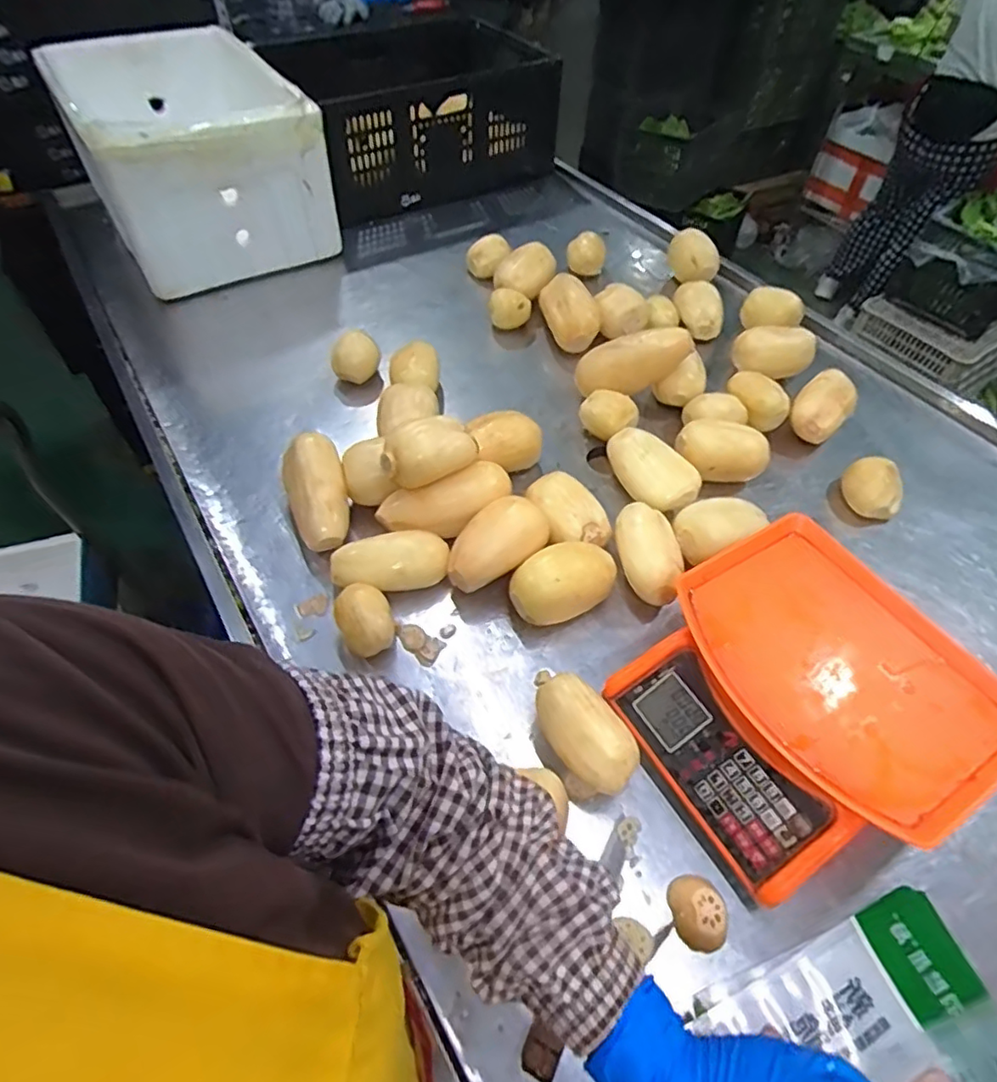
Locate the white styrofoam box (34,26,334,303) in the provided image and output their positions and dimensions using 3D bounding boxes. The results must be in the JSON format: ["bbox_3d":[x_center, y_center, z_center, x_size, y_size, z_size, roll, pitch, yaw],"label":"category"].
[{"bbox_3d":[-0.565,-0.717,1.137,0.361,0.286,0.494,-26,58,-21],"label":"white styrofoam box"}]

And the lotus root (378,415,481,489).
[{"bbox_3d":[-0.086,-0.109,0.719,0.106,0.060,0.061,-16,55,-14],"label":"lotus root"}]

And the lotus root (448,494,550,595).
[{"bbox_3d":[-0.004,0.004,0.716,0.130,0.068,0.083,-32,67,-5],"label":"lotus root"}]

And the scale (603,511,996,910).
[{"bbox_3d":[0.291,0.155,0.595,0.286,0.120,0.282,-25,58,-21],"label":"scale"}]

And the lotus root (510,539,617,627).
[{"bbox_3d":[0.075,0.054,0.699,0.122,0.081,0.073,-22,57,-18],"label":"lotus root"}]

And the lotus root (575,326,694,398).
[{"bbox_3d":[0.200,-0.265,0.902,0.176,0.072,0.065,-12,48,26],"label":"lotus root"}]

